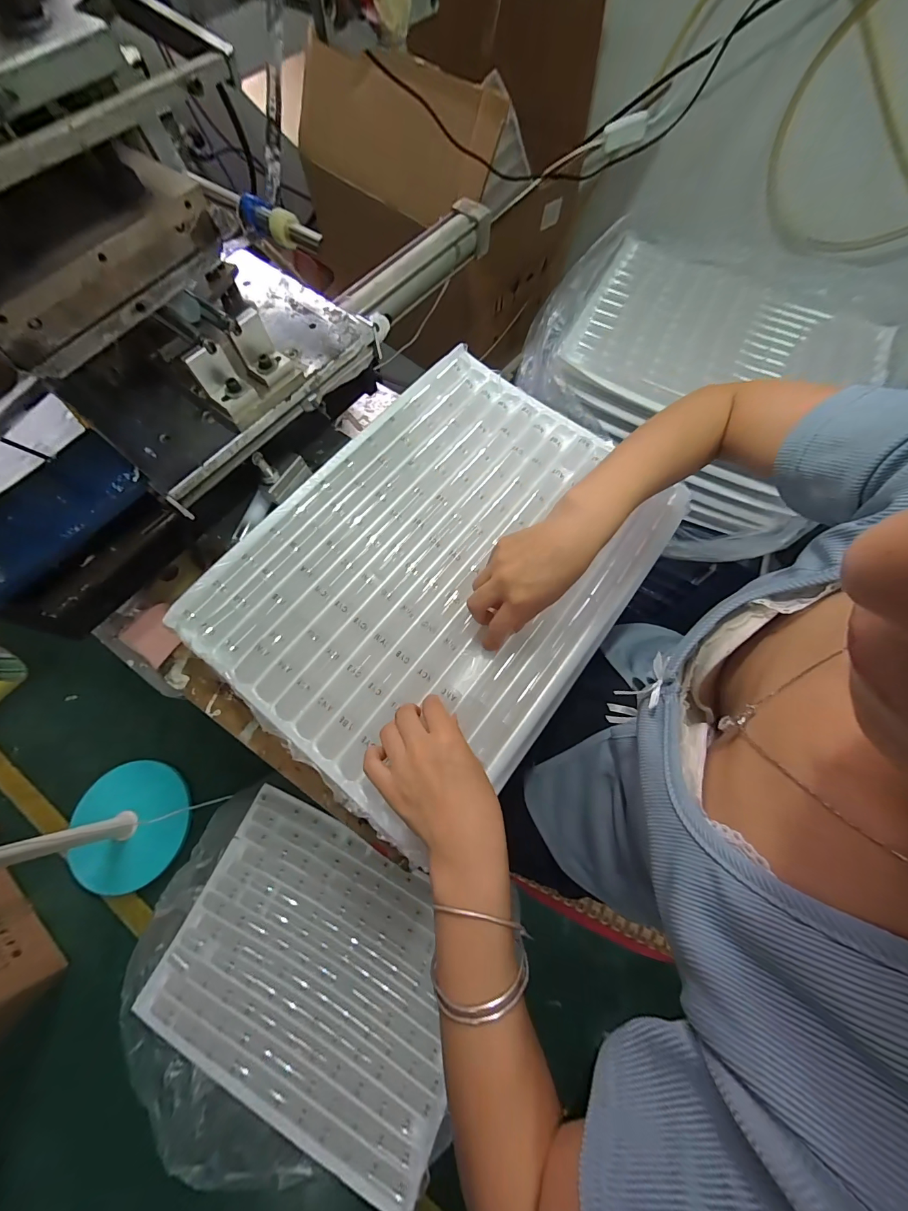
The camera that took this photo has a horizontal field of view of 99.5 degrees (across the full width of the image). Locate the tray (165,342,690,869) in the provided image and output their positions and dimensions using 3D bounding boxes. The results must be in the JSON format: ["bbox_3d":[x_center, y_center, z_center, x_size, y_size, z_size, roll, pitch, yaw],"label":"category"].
[{"bbox_3d":[-0.011,-0.054,0.402,0.352,0.030,0.451,38,76,13],"label":"tray"}]

